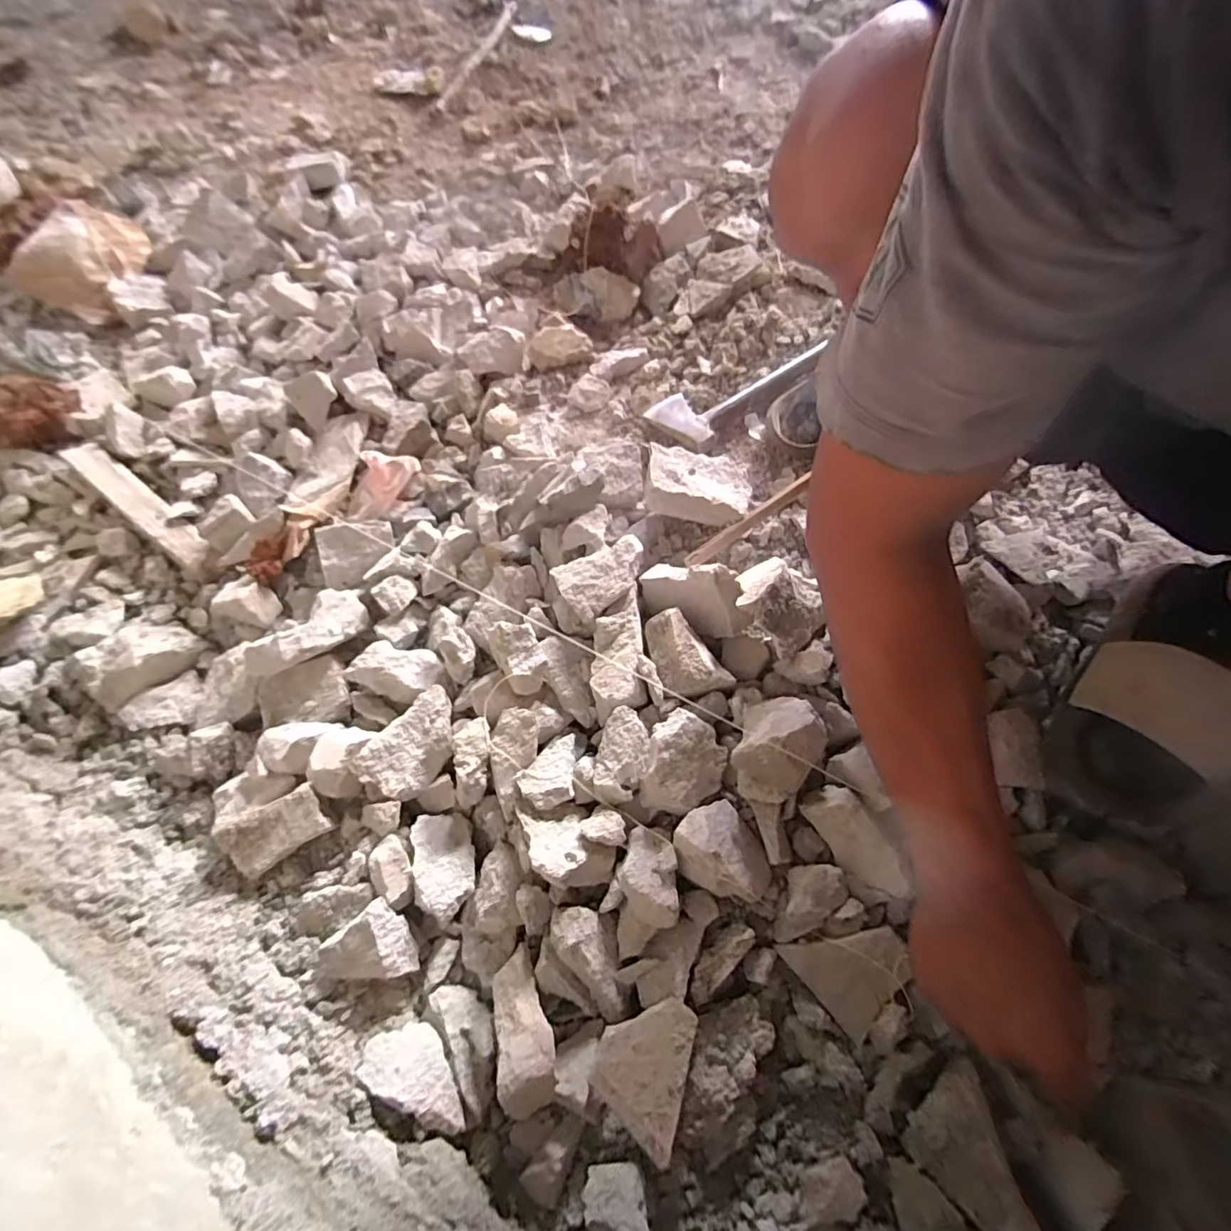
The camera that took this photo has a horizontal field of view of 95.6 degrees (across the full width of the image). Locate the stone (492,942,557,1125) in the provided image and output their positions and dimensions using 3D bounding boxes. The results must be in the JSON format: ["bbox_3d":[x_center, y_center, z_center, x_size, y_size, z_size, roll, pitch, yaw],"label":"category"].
[{"bbox_3d":[-0.064,0.286,0.390,0.039,0.031,0.091,-16,46,-5],"label":"stone"}]

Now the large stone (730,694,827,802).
[{"bbox_3d":[0.130,0.102,0.444,0.063,0.057,0.088,21,66,13],"label":"large stone"}]

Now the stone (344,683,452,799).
[{"bbox_3d":[-0.172,0.110,0.481,0.054,0.038,0.091,35,72,16],"label":"stone"}]

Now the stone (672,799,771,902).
[{"bbox_3d":[0.082,0.179,0.419,0.066,0.043,0.072,-1,66,2],"label":"stone"}]

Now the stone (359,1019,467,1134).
[{"bbox_3d":[-0.137,0.322,0.388,0.079,0.047,0.022,31,114,14],"label":"stone"}]

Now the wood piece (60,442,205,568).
[{"bbox_3d":[-0.554,-0.132,0.649,0.248,0.012,0.041,34,51,13],"label":"wood piece"}]

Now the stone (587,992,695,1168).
[{"bbox_3d":[0.017,0.306,0.381,0.059,0.025,0.082,16,65,11],"label":"stone"}]

